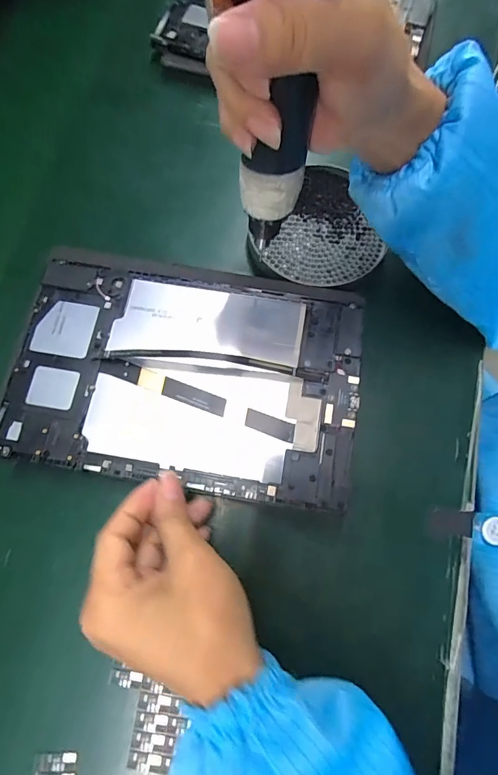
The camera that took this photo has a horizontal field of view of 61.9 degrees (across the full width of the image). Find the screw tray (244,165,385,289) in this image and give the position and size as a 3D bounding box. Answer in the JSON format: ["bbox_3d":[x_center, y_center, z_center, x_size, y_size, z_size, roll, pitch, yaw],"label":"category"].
[{"bbox_3d":[0.053,-0.130,0.343,0.094,0.009,0.101,-23,76,-5],"label":"screw tray"}]

